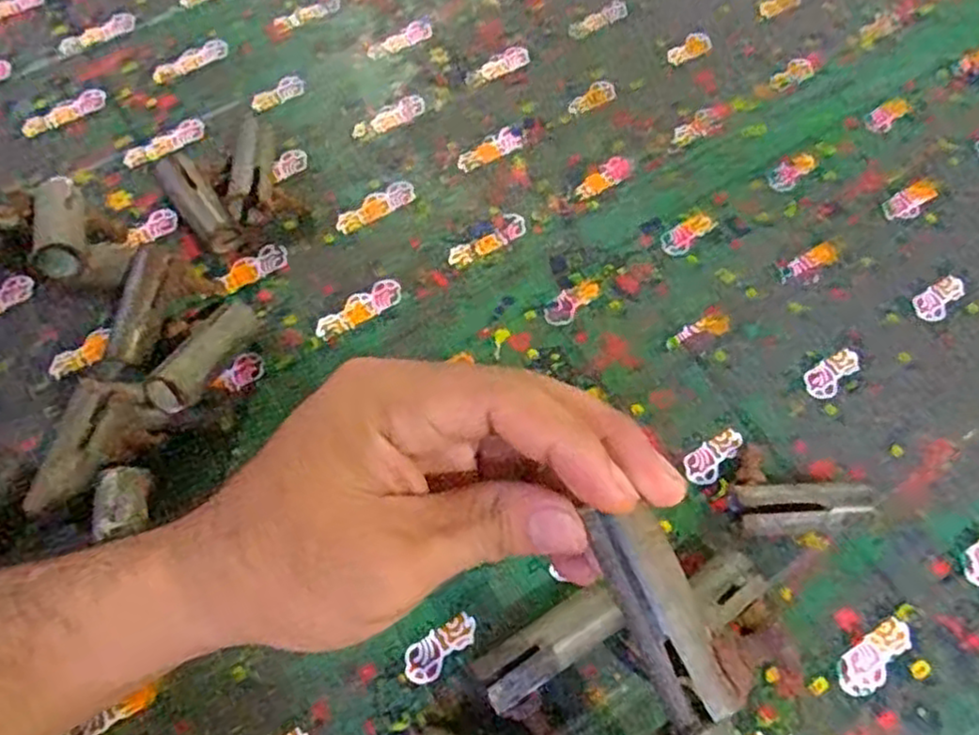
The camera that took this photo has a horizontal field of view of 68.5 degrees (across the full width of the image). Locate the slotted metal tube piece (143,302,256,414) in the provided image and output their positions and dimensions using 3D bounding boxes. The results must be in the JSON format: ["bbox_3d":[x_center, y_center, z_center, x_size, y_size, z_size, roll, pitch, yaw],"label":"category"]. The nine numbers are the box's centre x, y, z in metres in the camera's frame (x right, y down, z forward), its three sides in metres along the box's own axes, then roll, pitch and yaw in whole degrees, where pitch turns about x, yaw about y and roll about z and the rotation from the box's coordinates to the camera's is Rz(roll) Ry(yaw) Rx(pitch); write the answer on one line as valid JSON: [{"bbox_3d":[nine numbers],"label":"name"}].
[{"bbox_3d":[-0.125,-0.009,0.322,0.015,0.019,0.070,18,43,7],"label":"slotted metal tube piece"}]

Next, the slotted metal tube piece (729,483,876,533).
[{"bbox_3d":[0.135,0.062,0.315,0.061,0.020,0.020,-1,64,-2],"label":"slotted metal tube piece"}]

